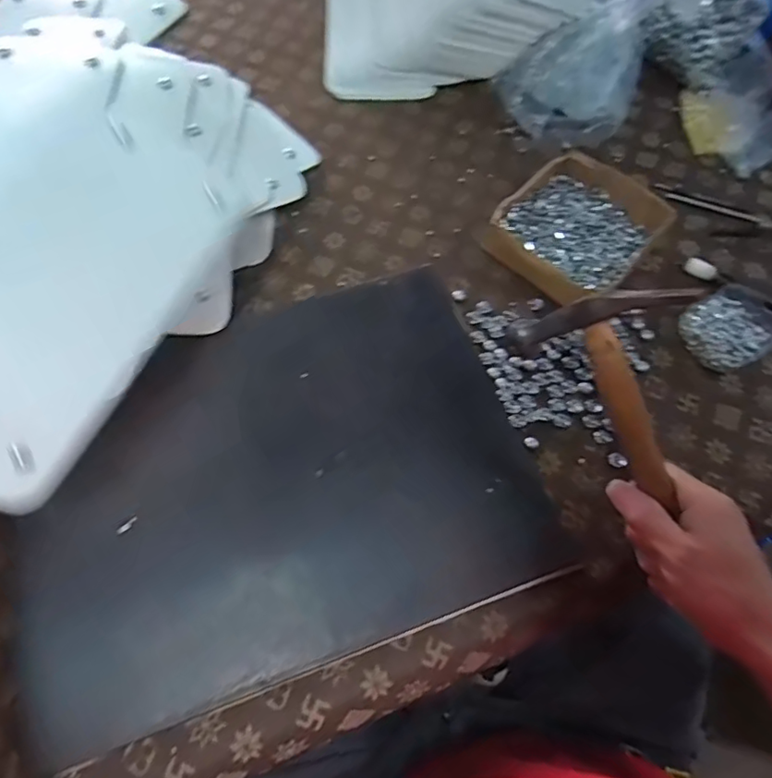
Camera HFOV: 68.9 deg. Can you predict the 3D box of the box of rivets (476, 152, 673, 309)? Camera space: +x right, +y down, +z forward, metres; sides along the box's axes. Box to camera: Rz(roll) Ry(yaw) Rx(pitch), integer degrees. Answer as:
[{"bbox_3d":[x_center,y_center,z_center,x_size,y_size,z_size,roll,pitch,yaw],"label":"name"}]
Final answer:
[{"bbox_3d":[0.184,-0.156,0.546,0.131,0.035,0.145,38,71,14],"label":"box of rivets"}]

